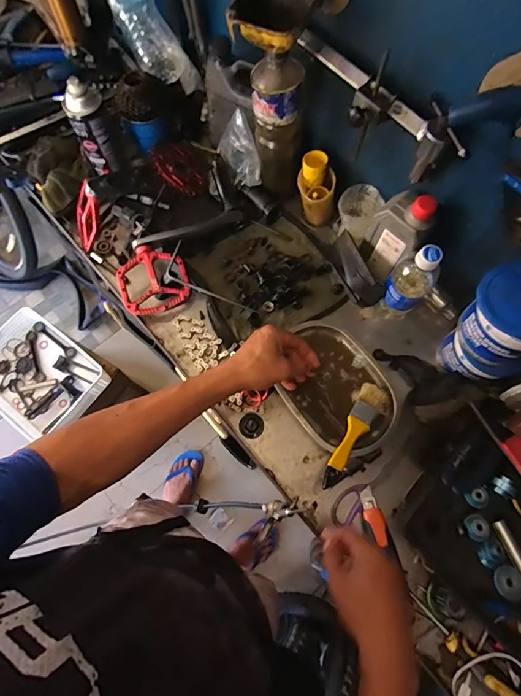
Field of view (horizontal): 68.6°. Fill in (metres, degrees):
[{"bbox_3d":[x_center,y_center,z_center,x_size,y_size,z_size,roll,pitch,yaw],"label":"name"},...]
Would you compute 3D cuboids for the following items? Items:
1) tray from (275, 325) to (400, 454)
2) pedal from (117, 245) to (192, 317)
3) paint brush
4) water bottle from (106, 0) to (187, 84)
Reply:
[{"bbox_3d":[0.116,0.060,0.610,0.153,0.027,0.211,-34,74,-10],"label":"tray"},{"bbox_3d":[-0.184,-0.117,0.654,0.115,0.025,0.112,-13,87,-8],"label":"pedal"},{"bbox_3d":[0.130,0.124,0.567,0.044,0.017,0.170,32,64,22],"label":"paint brush"},{"bbox_3d":[-0.249,-0.666,0.726,0.099,0.078,0.305,-29,101,-8],"label":"water bottle"}]

